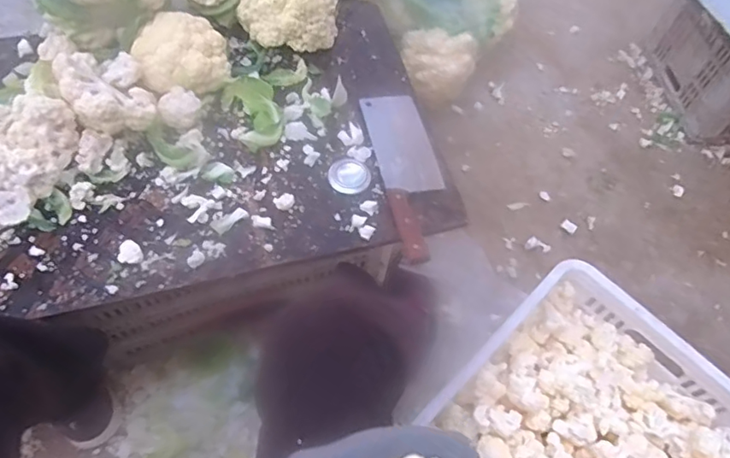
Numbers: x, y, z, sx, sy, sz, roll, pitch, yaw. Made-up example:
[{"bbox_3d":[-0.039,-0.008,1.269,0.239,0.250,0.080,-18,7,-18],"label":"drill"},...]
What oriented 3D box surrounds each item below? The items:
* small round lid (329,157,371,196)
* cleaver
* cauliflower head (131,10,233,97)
[{"bbox_3d":[-0.023,-0.081,0.802,0.060,0.011,0.061,2,59,-3],"label":"small round lid"},{"bbox_3d":[0.068,-0.088,0.807,0.090,0.017,0.293,-9,61,-10],"label":"cleaver"},{"bbox_3d":[-0.275,-0.266,0.817,0.135,0.080,0.113,-15,63,-14],"label":"cauliflower head"}]

